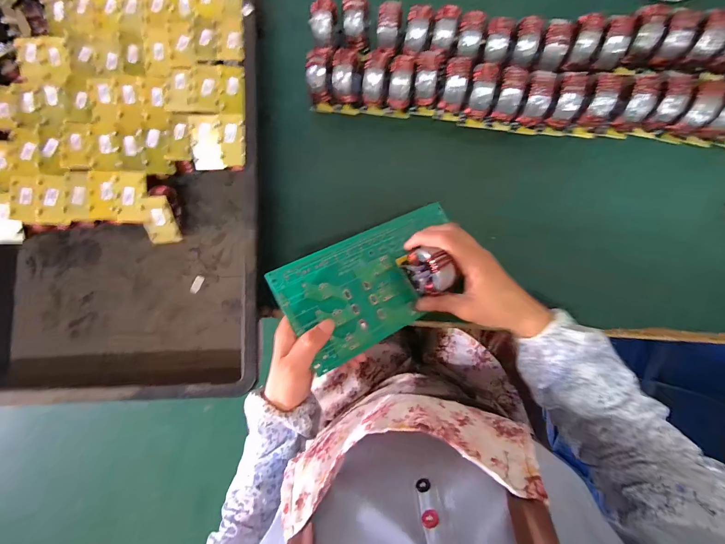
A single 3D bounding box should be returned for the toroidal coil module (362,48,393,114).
[{"bbox_3d":[0.015,-0.225,0.388,0.026,0.072,0.022,12,53,5],"label":"toroidal coil module"}]

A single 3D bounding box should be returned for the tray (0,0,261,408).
[{"bbox_3d":[-0.296,-0.132,0.399,0.355,0.074,0.513,-3,83,3],"label":"tray"}]

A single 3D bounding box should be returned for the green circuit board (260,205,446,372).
[{"bbox_3d":[0.021,0.009,0.354,0.214,0.007,0.112,-25,83,-21],"label":"green circuit board"}]

